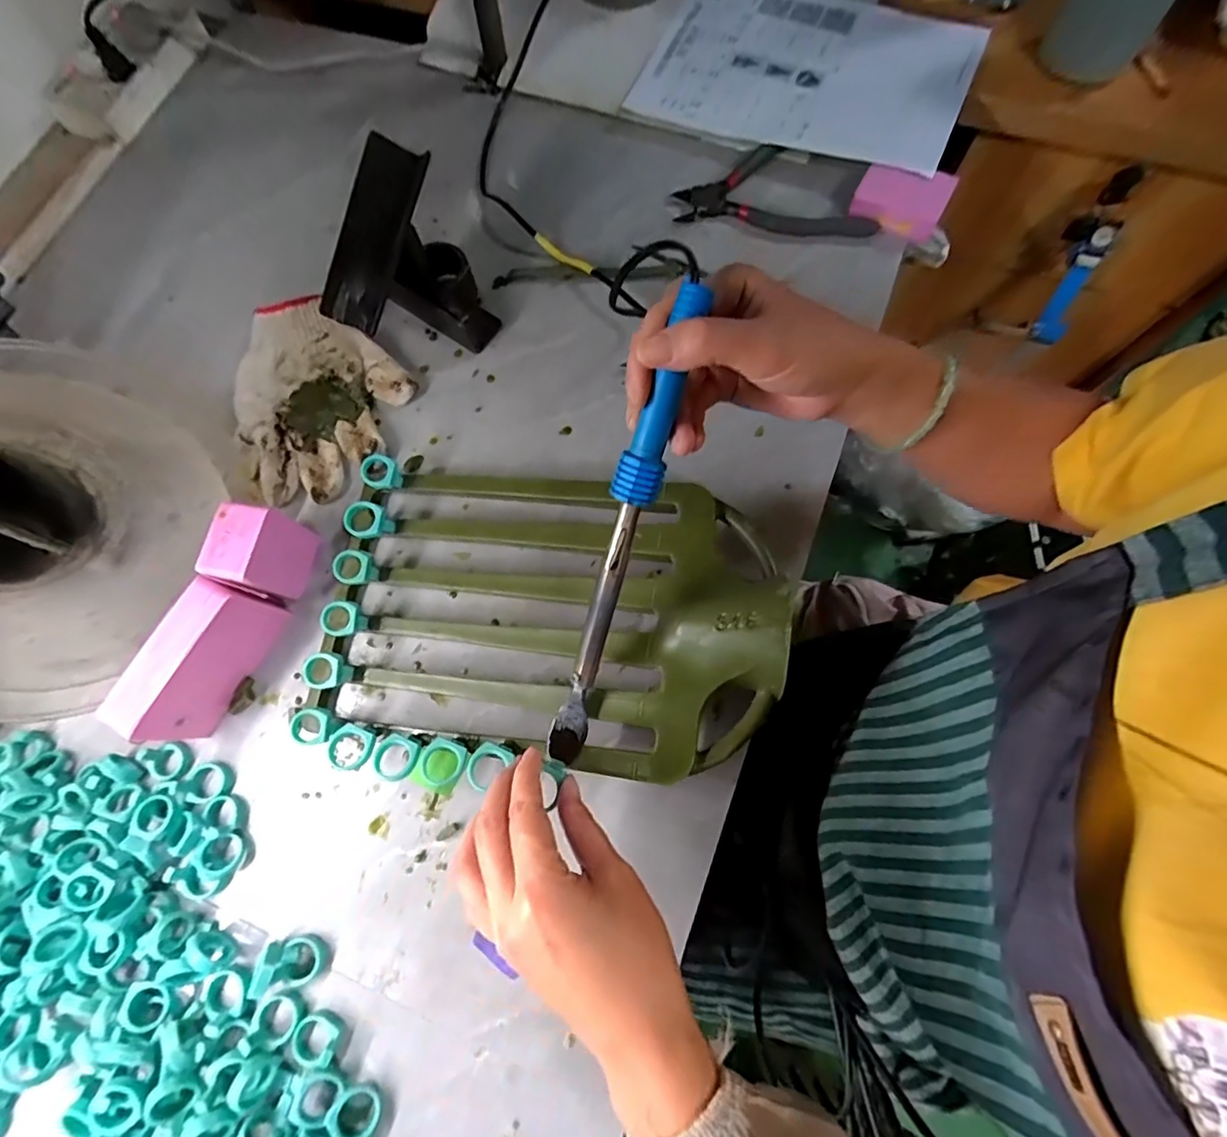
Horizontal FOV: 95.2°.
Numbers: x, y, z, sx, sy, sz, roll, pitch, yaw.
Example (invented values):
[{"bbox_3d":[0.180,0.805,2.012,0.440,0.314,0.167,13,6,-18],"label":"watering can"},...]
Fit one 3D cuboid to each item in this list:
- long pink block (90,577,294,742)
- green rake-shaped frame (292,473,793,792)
[{"bbox_3d":[-0.289,0.066,0.390,0.032,0.066,0.114,27,77,11],"label":"long pink block"},{"bbox_3d":[-0.048,0.025,0.386,0.308,0.100,0.193,9,74,6],"label":"green rake-shaped frame"}]

